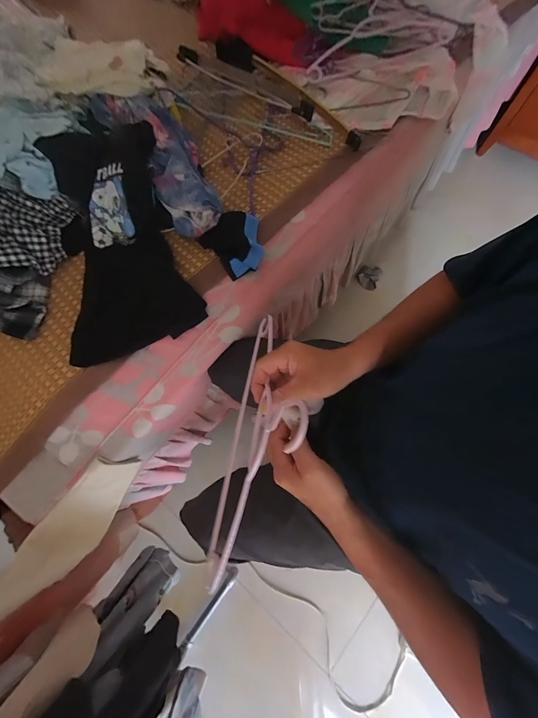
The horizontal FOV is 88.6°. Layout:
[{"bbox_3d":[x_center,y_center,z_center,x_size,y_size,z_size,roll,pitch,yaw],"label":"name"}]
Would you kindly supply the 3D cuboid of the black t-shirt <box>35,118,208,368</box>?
[{"bbox_3d":[-0.269,-0.219,0.534,0.245,0.079,0.436,-10,88,-1],"label":"black t-shirt"}]

